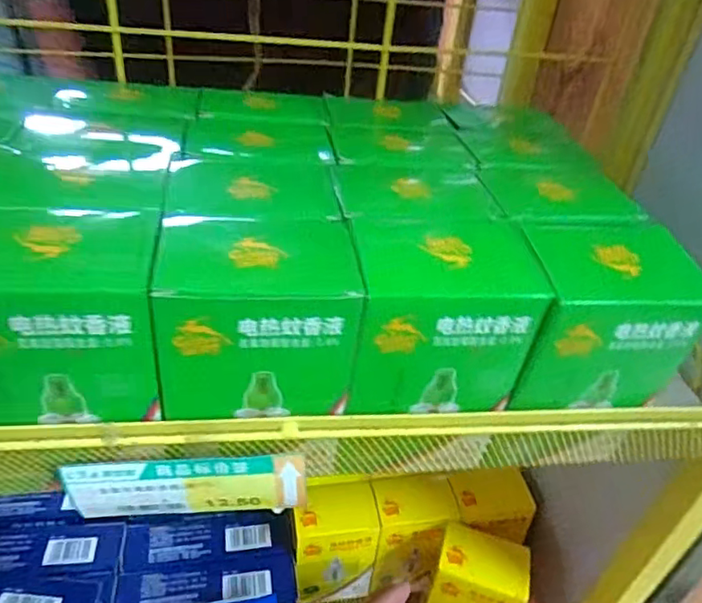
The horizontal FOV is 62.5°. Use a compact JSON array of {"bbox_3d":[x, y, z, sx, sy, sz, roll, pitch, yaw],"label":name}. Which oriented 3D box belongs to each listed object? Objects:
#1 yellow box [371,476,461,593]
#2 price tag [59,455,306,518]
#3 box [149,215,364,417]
[{"bbox_3d":[0.049,0.193,0.491,0.062,0.089,0.047,1,36,-9],"label":"yellow box"},{"bbox_3d":[-0.062,0.072,0.224,0.086,0.034,0.004,2,36,-7],"label":"price tag"},{"bbox_3d":[-0.034,0.007,0.209,0.070,0.061,0.049,-4,37,-14],"label":"box"}]

